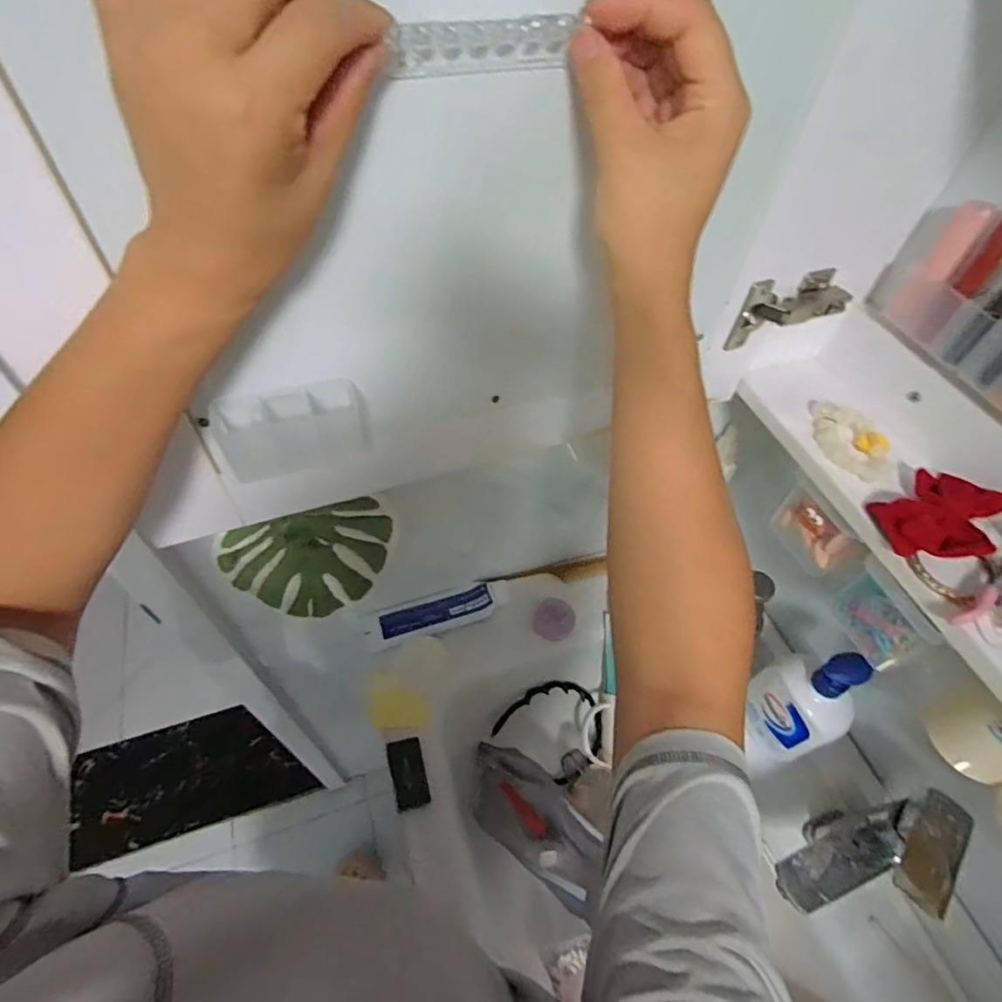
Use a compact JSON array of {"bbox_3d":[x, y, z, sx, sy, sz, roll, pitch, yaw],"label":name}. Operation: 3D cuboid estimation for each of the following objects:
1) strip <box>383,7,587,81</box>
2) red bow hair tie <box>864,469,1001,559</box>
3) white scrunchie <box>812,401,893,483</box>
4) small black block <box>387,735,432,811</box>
[{"bbox_3d":[-0.007,-0.187,0.229,0.080,0.019,0.009,-20,58,-19],"label":"strip"},{"bbox_3d":[0.317,0.008,0.396,0.088,0.028,0.067,-23,59,-20],"label":"red bow hair tie"},{"bbox_3d":[0.287,-0.054,0.457,0.051,0.017,0.078,4,53,-1],"label":"white scrunchie"},{"bbox_3d":[-0.099,0.295,0.600,0.035,0.017,0.067,-11,55,-13],"label":"small black block"}]

